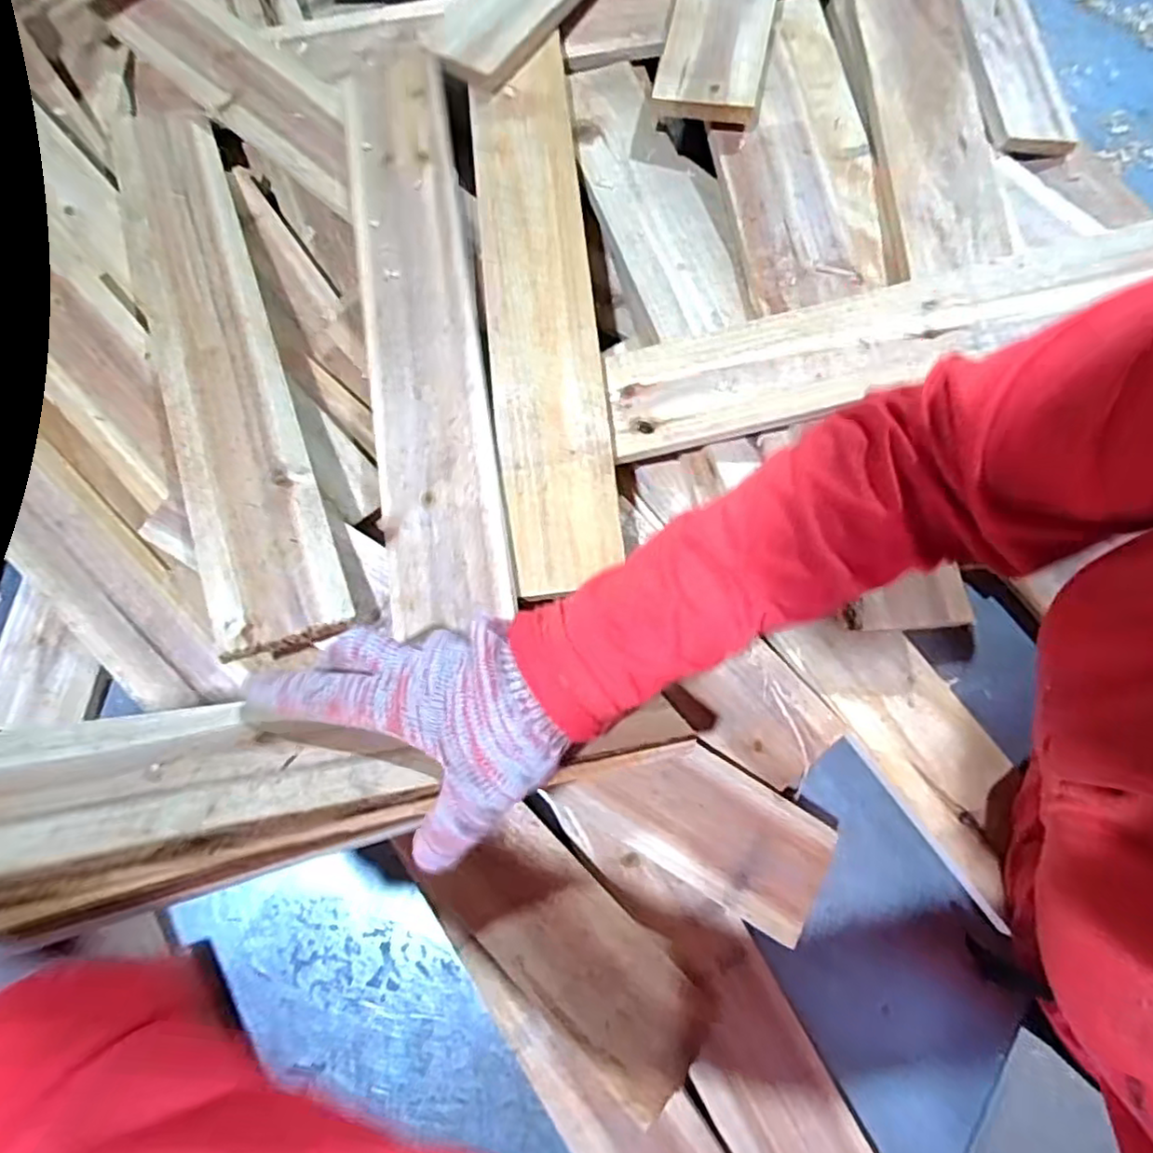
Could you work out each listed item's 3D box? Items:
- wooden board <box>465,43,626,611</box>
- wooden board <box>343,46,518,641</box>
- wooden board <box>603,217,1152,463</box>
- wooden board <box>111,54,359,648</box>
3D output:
[{"bbox_3d":[-0.027,-0.203,0.481,0.078,0.014,0.431,-7,76,2],"label":"wooden board"},{"bbox_3d":[-0.115,-0.199,0.477,0.081,0.016,0.474,-10,76,1],"label":"wooden board"},{"bbox_3d":[0.219,-0.168,0.450,0.401,0.011,0.091,-13,75,6],"label":"wooden board"},{"bbox_3d":[-0.271,-0.196,0.488,0.081,0.015,0.542,-15,69,-21],"label":"wooden board"}]

